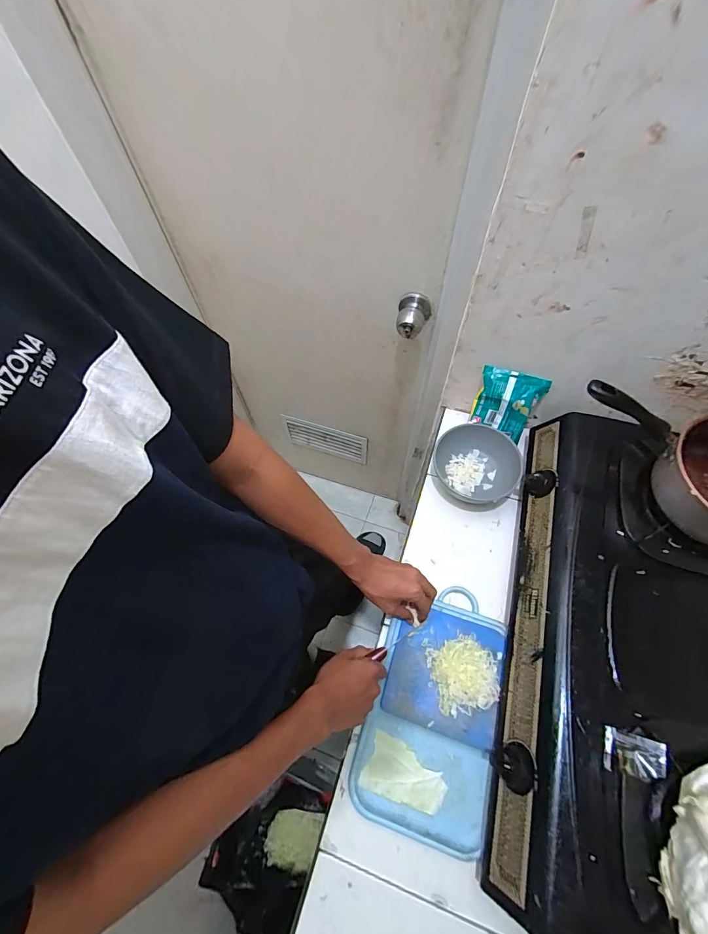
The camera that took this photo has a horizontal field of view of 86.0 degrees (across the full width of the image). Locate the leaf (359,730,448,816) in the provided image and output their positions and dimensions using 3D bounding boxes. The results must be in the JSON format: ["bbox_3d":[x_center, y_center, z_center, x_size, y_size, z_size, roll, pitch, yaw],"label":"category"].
[{"bbox_3d":[0.073,0.442,0.544,0.112,0.011,0.069,19,65,12],"label":"leaf"}]

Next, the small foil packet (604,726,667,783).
[{"bbox_3d":[0.329,0.340,0.446,0.059,0.011,0.044,-1,52,35],"label":"small foil packet"}]

